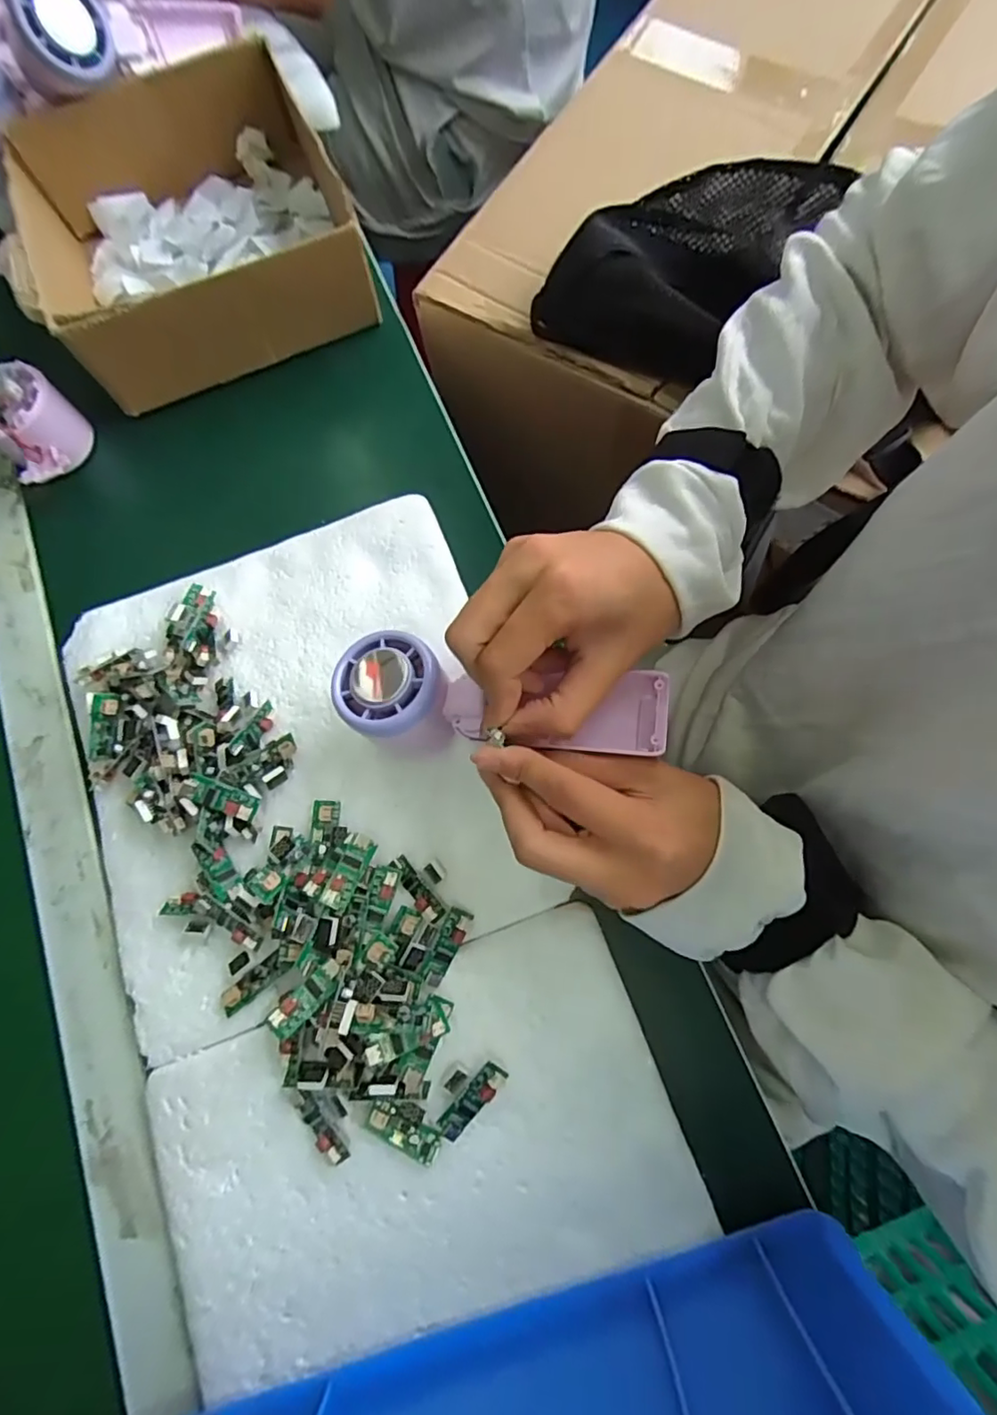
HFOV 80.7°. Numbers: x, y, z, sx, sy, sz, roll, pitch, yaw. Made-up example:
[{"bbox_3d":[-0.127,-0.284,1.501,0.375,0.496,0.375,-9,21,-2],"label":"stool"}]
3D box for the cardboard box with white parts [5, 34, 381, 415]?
[{"bbox_3d":[-0.219,-0.345,0.422,0.207,0.071,0.216,-20,76,-2],"label":"cardboard box with white parts"}]

